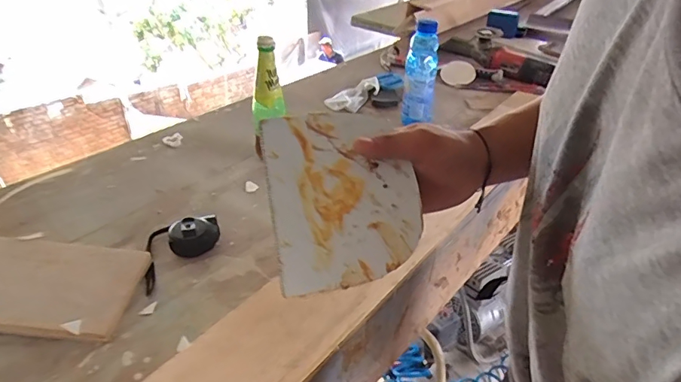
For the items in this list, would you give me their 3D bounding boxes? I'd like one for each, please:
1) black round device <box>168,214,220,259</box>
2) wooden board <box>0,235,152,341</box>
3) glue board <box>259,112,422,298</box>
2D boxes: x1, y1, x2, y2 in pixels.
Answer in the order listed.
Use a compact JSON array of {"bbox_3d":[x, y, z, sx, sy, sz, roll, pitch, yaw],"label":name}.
[{"bbox_3d":[-0.205,0.060,0.651,0.064,0.042,0.064,1,34,0],"label":"black round device"},{"bbox_3d":[-0.468,0.103,0.577,0.426,0.012,0.136,5,41,2],"label":"wooden board"},{"bbox_3d":[0.002,0.003,0.377,0.114,0.011,0.144,-8,74,-6],"label":"glue board"}]

